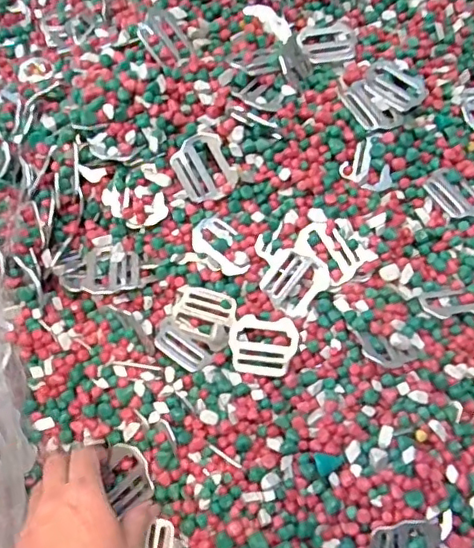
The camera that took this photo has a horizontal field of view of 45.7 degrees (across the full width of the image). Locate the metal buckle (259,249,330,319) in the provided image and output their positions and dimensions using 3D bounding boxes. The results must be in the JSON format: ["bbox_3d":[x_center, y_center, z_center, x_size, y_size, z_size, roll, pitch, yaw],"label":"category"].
[{"bbox_3d":[0.050,0.005,0.479,0.046,0.008,0.055,41,107,14],"label":"metal buckle"}]

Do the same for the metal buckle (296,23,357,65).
[{"bbox_3d":[0.089,-0.226,0.550,0.056,0.008,0.052,-13,73,-2],"label":"metal buckle"}]

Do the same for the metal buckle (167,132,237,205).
[{"bbox_3d":[-0.029,-0.092,0.490,0.048,0.004,0.055,-27,102,12],"label":"metal buckle"}]

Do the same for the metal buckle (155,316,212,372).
[{"bbox_3d":[-0.048,0.061,0.481,0.051,0.005,0.032,34,50,5],"label":"metal buckle"}]

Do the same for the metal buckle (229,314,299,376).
[{"bbox_3d":[0.021,0.059,0.465,0.058,0.004,0.047,4,78,21],"label":"metal buckle"}]

